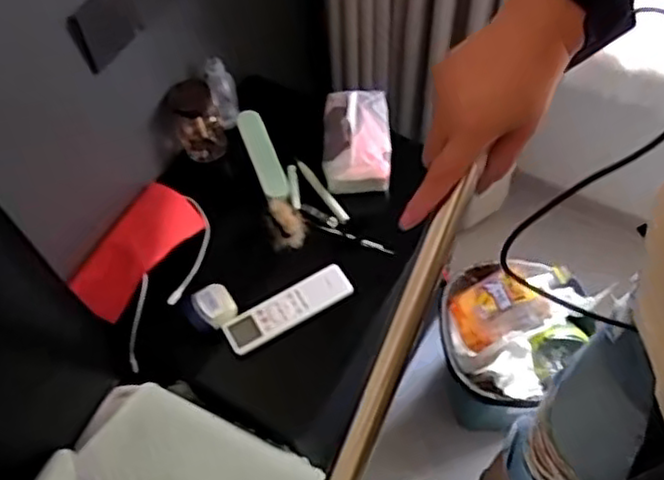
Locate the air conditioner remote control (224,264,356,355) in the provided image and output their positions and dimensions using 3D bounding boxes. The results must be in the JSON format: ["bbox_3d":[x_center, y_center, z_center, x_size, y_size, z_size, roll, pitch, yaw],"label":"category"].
[{"bbox_3d":[-0.058,0.087,0.912,0.173,0.021,0.053,-25,60,-13],"label":"air conditioner remote control"}]

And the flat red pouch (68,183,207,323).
[{"bbox_3d":[-0.261,0.009,0.950,0.093,0.040,0.224,18,46,13],"label":"flat red pouch"}]

